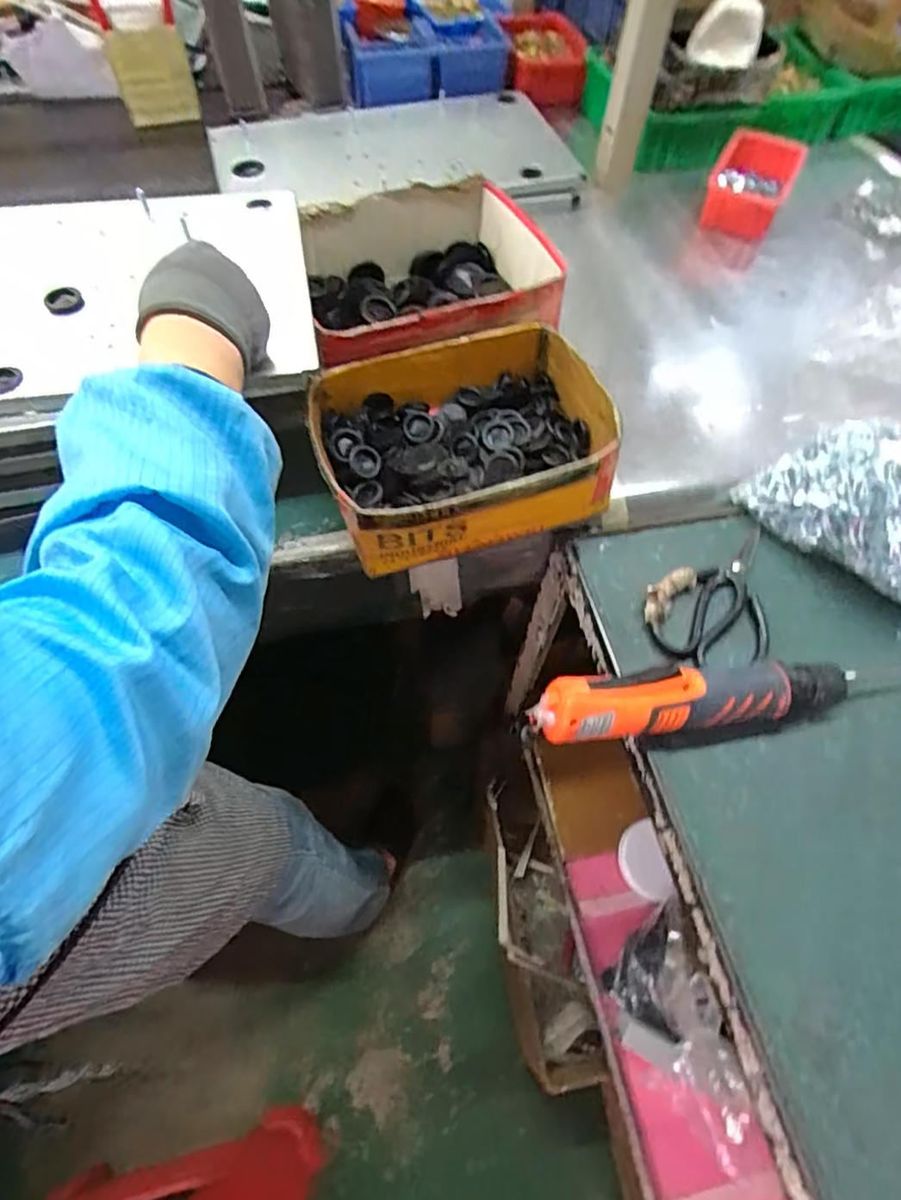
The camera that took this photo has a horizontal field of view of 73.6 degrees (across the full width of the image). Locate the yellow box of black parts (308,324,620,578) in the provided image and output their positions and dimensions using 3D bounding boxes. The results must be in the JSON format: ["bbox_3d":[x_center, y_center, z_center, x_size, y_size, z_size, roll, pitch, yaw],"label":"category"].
[{"bbox_3d":[0.014,-0.133,0.541,0.241,0.098,0.185,-15,61,-9],"label":"yellow box of black parts"}]

